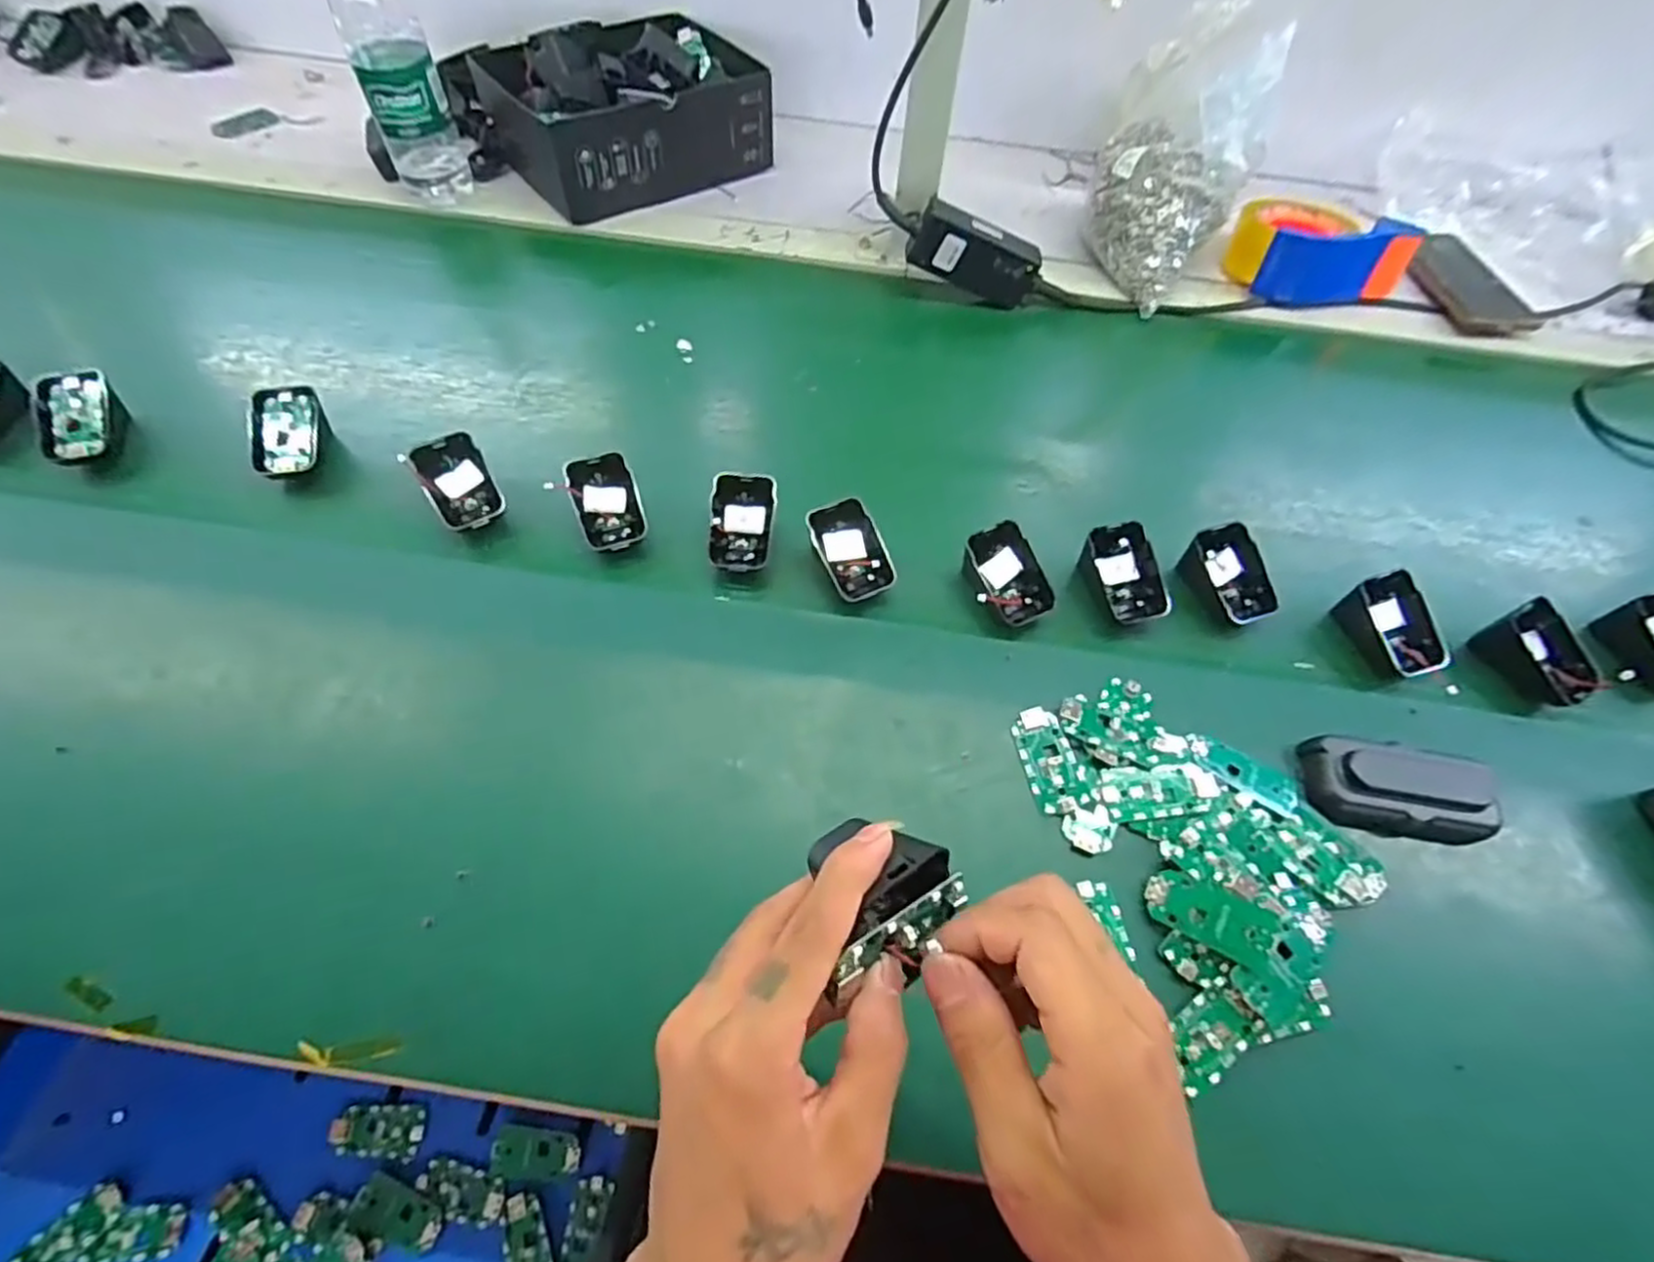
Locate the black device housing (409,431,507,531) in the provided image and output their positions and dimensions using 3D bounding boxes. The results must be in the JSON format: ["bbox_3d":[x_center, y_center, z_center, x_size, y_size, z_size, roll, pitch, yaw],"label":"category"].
[{"bbox_3d":[-0.261,-0.105,0.519,0.044,0.013,0.068,-26,87,-22],"label":"black device housing"}]

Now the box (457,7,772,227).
[{"bbox_3d":[-0.191,-0.525,0.745,0.259,0.091,0.164,-27,64,-17],"label":"box"}]

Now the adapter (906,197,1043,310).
[{"bbox_3d":[0.134,-0.337,0.660,0.121,0.055,0.029,18,58,-17],"label":"adapter"}]

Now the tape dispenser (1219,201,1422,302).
[{"bbox_3d":[0.471,-0.379,0.718,0.136,0.070,0.136,2,59,-1],"label":"tape dispenser"}]

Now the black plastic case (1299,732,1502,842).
[{"bbox_3d":[0.345,0.092,0.440,0.104,0.032,0.056,6,59,1],"label":"black plastic case"}]

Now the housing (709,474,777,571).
[{"bbox_3d":[-0.059,-0.076,0.511,0.044,0.010,0.067,2,86,-5],"label":"housing"}]

